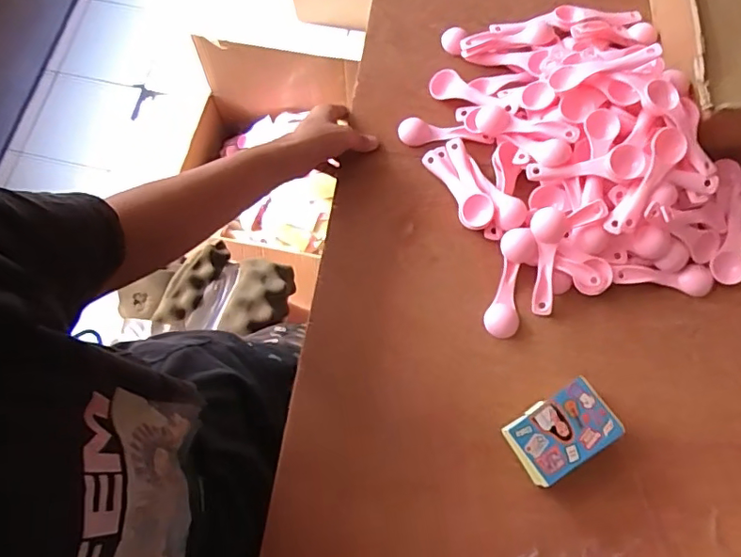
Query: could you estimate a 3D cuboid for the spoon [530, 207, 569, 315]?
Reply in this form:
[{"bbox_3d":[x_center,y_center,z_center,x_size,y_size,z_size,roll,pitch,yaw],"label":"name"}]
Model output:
[{"bbox_3d":[0.187,-0.018,0.558,0.034,0.014,0.110,1,99,1],"label":"spoon"}]

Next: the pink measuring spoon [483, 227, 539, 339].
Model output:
[{"bbox_3d":[0.151,0.005,0.564,0.038,0.015,0.117,14,90,5],"label":"pink measuring spoon"}]

